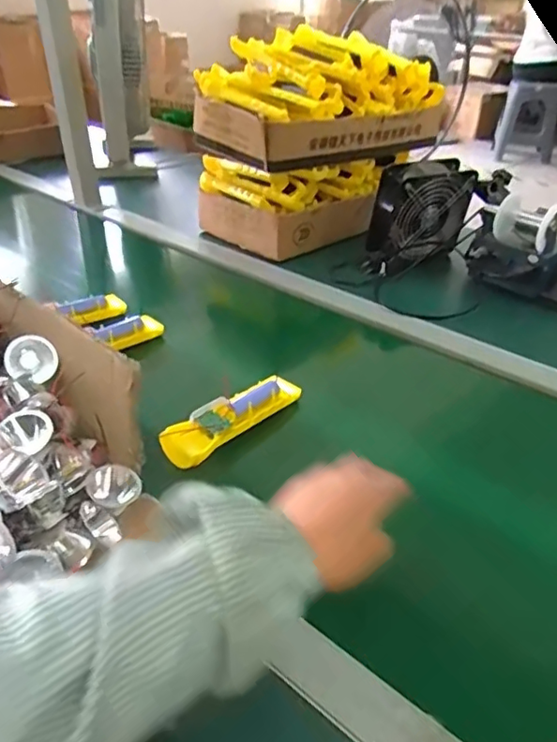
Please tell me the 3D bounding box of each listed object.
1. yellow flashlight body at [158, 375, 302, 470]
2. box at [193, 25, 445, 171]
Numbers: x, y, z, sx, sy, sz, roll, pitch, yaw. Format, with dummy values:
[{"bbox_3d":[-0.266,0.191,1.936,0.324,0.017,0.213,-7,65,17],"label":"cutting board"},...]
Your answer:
[{"bbox_3d":[-0.050,0.047,0.593,0.048,0.024,0.163,26,43,32],"label":"yellow flashlight body"},{"bbox_3d":[0.083,-0.475,1.005,0.435,0.166,0.212,-26,43,-31],"label":"box"}]

